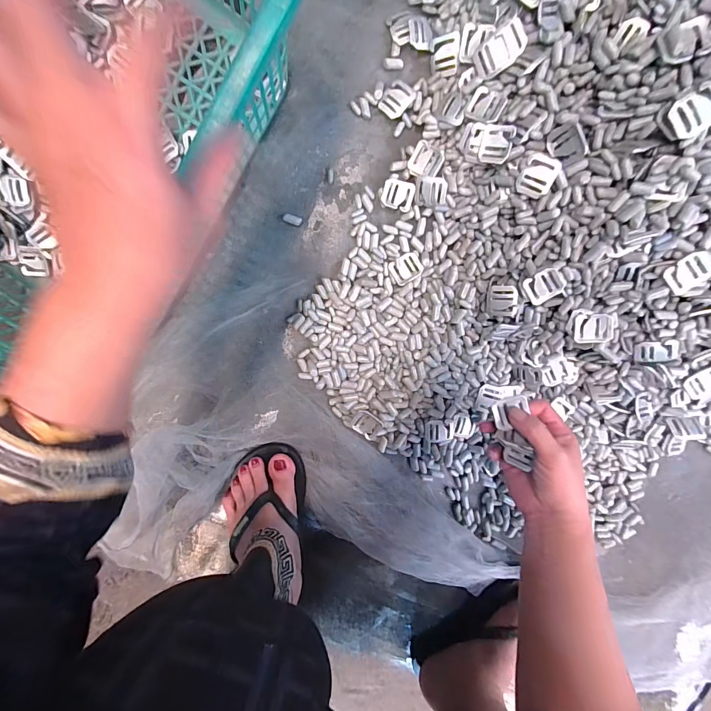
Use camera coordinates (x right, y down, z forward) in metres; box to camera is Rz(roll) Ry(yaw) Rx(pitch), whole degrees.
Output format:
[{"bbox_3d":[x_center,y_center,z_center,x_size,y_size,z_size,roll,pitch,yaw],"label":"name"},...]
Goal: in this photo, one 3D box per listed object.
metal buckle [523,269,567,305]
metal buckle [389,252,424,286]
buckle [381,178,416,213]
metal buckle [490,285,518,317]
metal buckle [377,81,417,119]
[{"bbox_3d":[0.198,-0.072,0.366,0.036,0.005,0.032,-21,104,24],"label":"metal buckle"},{"bbox_3d":[0.059,-0.101,0.406,0.035,0.008,0.030,-32,98,5],"label":"metal buckle"},{"bbox_3d":[0.048,-0.180,0.395,0.034,0.006,0.030,12,99,-1],"label":"buckle"},{"bbox_3d":[0.164,-0.058,0.388,0.028,0.008,0.038,3,124,26],"label":"metal buckle"},{"bbox_3d":[0.045,-0.276,0.380,0.028,0.007,0.035,42,97,-6],"label":"metal buckle"}]

